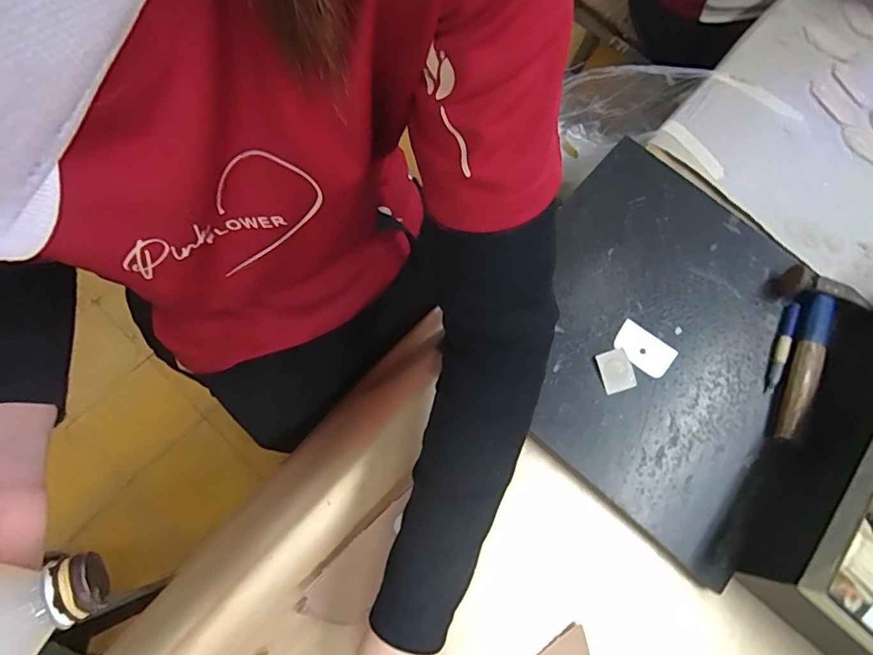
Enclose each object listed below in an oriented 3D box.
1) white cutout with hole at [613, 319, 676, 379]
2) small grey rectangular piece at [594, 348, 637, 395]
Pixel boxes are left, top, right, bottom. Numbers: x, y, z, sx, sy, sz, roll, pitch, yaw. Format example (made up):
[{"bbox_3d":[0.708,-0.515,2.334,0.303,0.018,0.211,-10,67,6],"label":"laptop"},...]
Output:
[{"bbox_3d":[0.185,0.020,0.455,0.052,0.004,0.035,38,74,11],"label":"white cutout with hole"},{"bbox_3d":[0.157,0.038,0.445,0.028,0.005,0.036,-15,72,-6],"label":"small grey rectangular piece"}]

